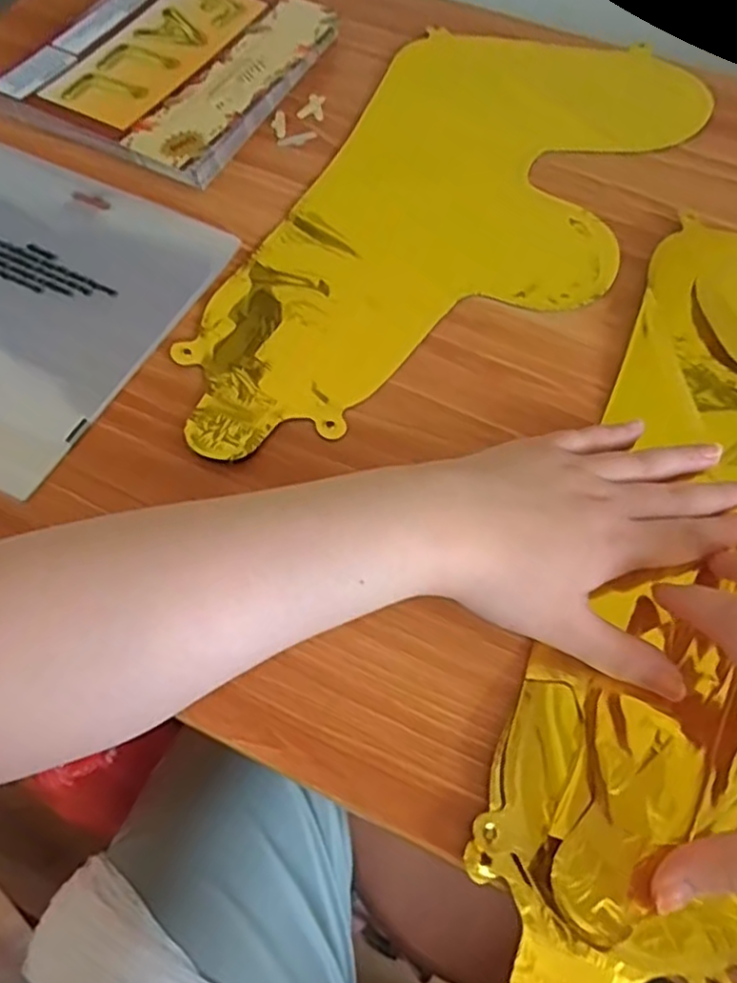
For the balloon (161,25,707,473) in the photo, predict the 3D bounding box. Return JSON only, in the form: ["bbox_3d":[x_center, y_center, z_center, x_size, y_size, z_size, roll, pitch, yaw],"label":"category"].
[{"bbox_3d":[0.052,-0.164,0.422,0.192,0.017,0.392,24,65,11],"label":"balloon"}]

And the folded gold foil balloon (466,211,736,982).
[{"bbox_3d":[0.155,0.026,0.329,0.121,0.018,0.421,23,66,11],"label":"folded gold foil balloon"}]

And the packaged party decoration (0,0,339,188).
[{"bbox_3d":[-0.136,-0.297,0.485,0.158,0.025,0.187,26,65,12],"label":"packaged party decoration"}]

